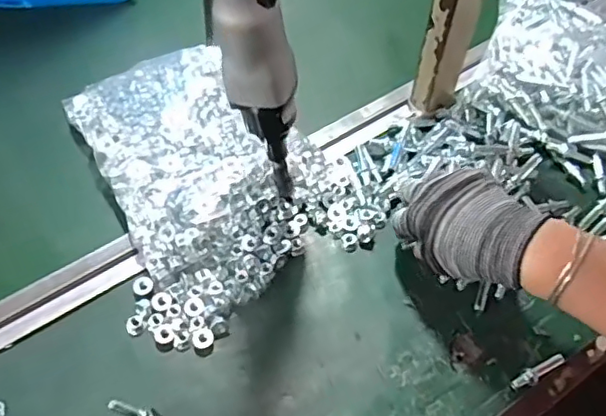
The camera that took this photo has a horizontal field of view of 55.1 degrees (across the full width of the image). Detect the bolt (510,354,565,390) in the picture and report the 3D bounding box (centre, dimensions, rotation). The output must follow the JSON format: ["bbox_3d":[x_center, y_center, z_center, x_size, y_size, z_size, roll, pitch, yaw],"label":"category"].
[{"bbox_3d":[0.186,0.129,0.458,0.049,0.011,0.012,-21,60,-13],"label":"bolt"}]

